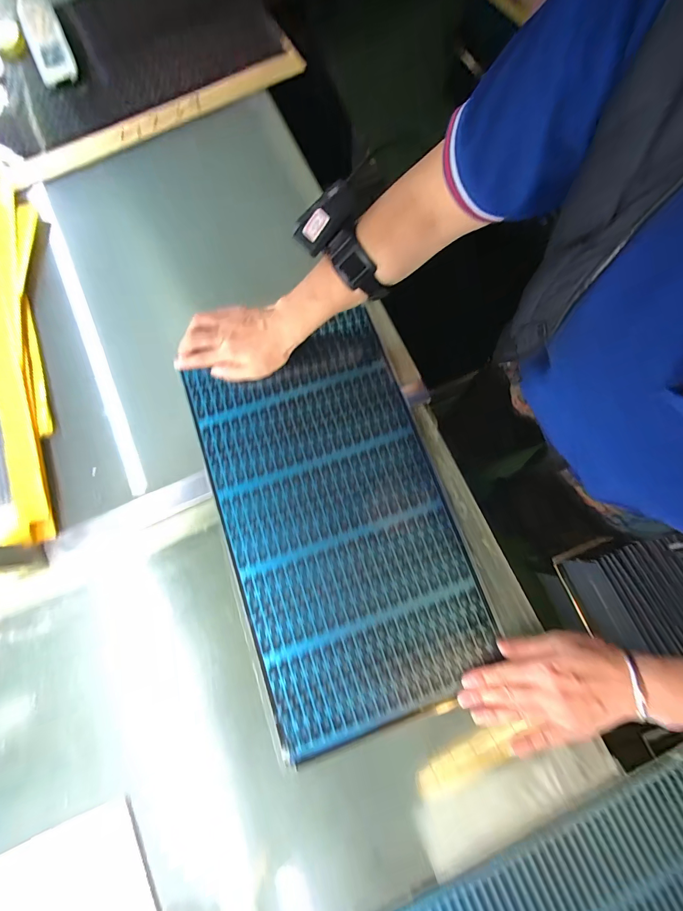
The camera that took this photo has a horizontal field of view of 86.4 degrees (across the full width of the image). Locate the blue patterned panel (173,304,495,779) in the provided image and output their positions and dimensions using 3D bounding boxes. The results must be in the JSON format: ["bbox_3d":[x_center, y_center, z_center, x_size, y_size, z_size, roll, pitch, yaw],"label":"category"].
[{"bbox_3d":[-0.010,0.065,0.433,0.256,0.010,0.448,-19,77,-5],"label":"blue patterned panel"}]

